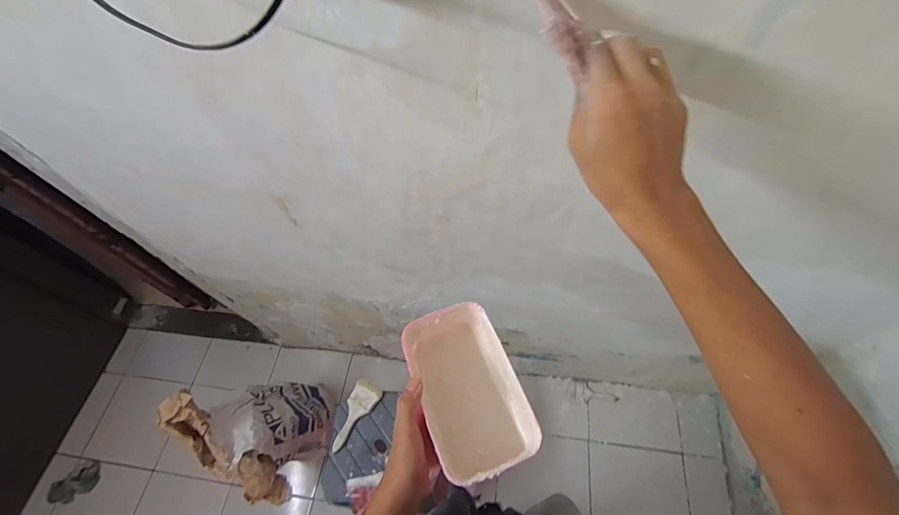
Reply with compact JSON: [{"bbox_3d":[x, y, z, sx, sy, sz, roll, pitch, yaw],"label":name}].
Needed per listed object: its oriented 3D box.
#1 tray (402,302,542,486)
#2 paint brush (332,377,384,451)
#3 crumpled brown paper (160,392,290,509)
[{"bbox_3d":[0.020,0.156,0.473,0.108,0.069,0.192,-20,60,-7],"label":"tray"},{"bbox_3d":[-0.245,0.403,1.007,0.068,0.013,0.176,31,66,0],"label":"paint brush"},{"bbox_3d":[-0.568,0.523,1.027,0.114,0.451,0.101,-39,26,-18],"label":"crumpled brown paper"}]

